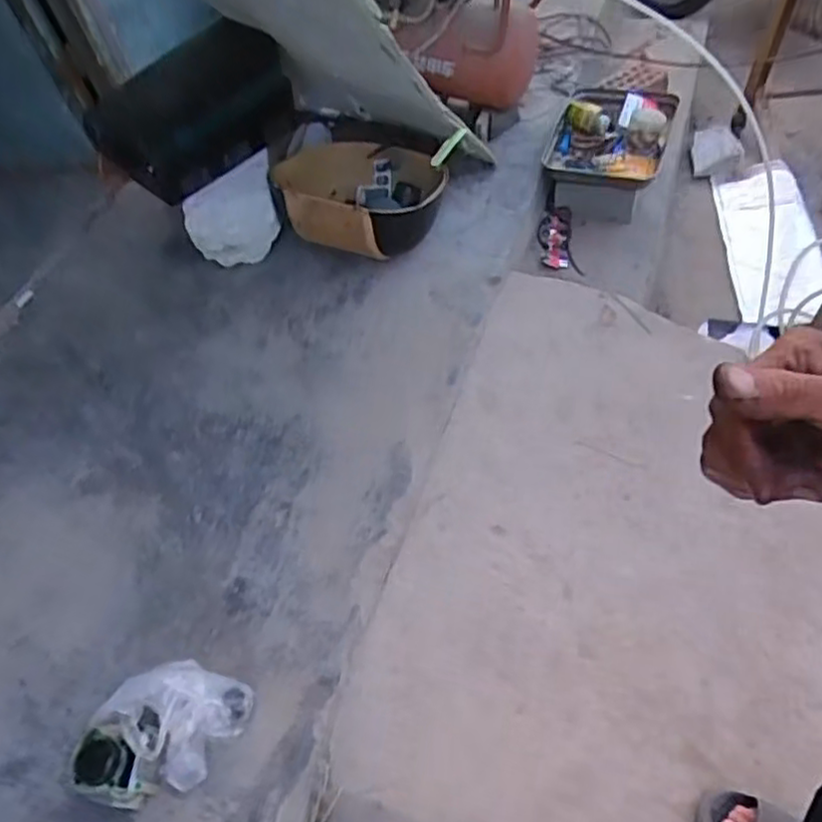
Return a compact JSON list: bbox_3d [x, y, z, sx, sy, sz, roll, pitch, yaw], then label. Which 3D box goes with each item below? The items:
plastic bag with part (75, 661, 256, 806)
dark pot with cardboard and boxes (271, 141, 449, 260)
[{"bbox_3d":[-0.351,0.445,0.972,0.248,0.130,0.152,-22,60,-8],"label":"plastic bag with part"},{"bbox_3d":[-0.118,-0.444,1.457,0.348,0.138,0.230,6,56,14],"label":"dark pot with cardboard and boxes"}]

